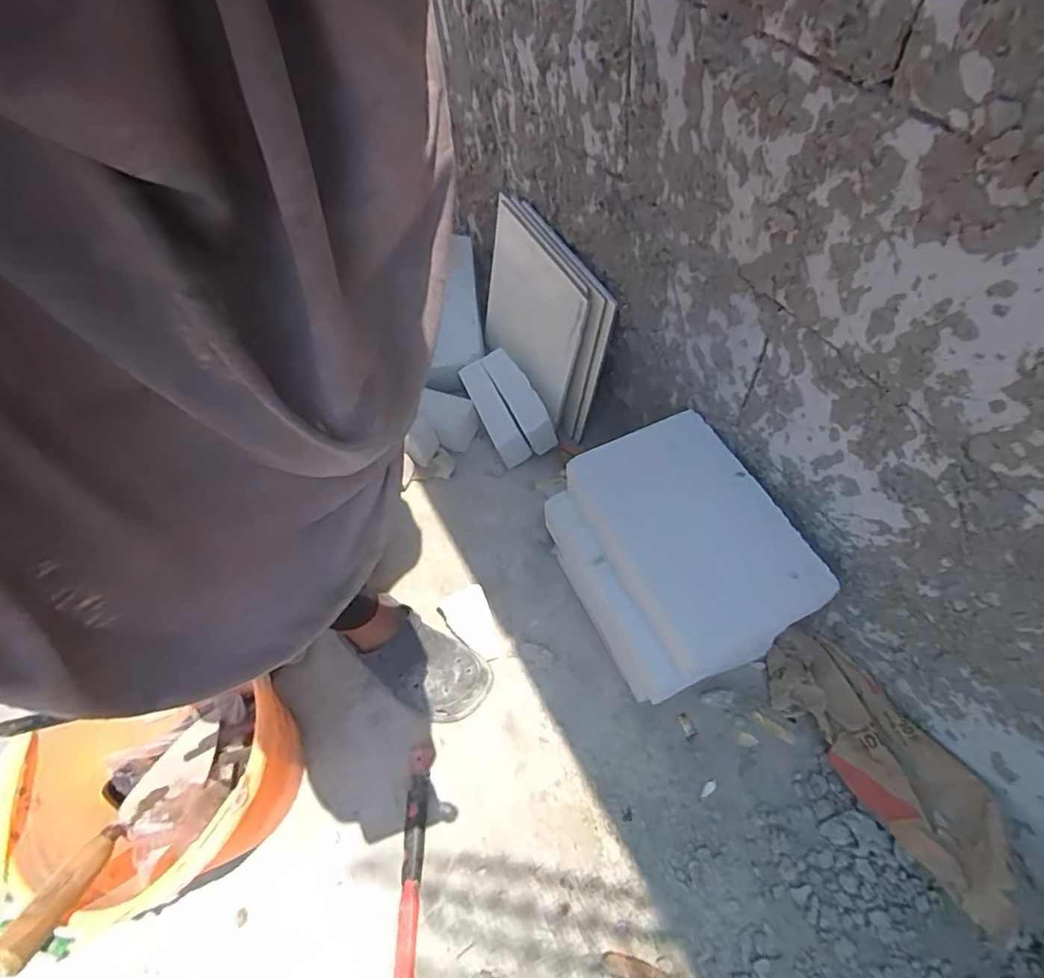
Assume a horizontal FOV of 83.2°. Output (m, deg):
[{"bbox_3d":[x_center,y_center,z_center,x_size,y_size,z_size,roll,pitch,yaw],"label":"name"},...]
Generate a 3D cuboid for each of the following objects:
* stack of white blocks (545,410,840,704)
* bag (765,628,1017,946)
[{"bbox_3d":[0.198,0.090,0.793,0.231,0.180,0.315,-25,59,-7],"label":"stack of white blocks"},{"bbox_3d":[0.428,0.318,0.703,0.104,0.067,0.342,-21,43,-10],"label":"bag"}]

